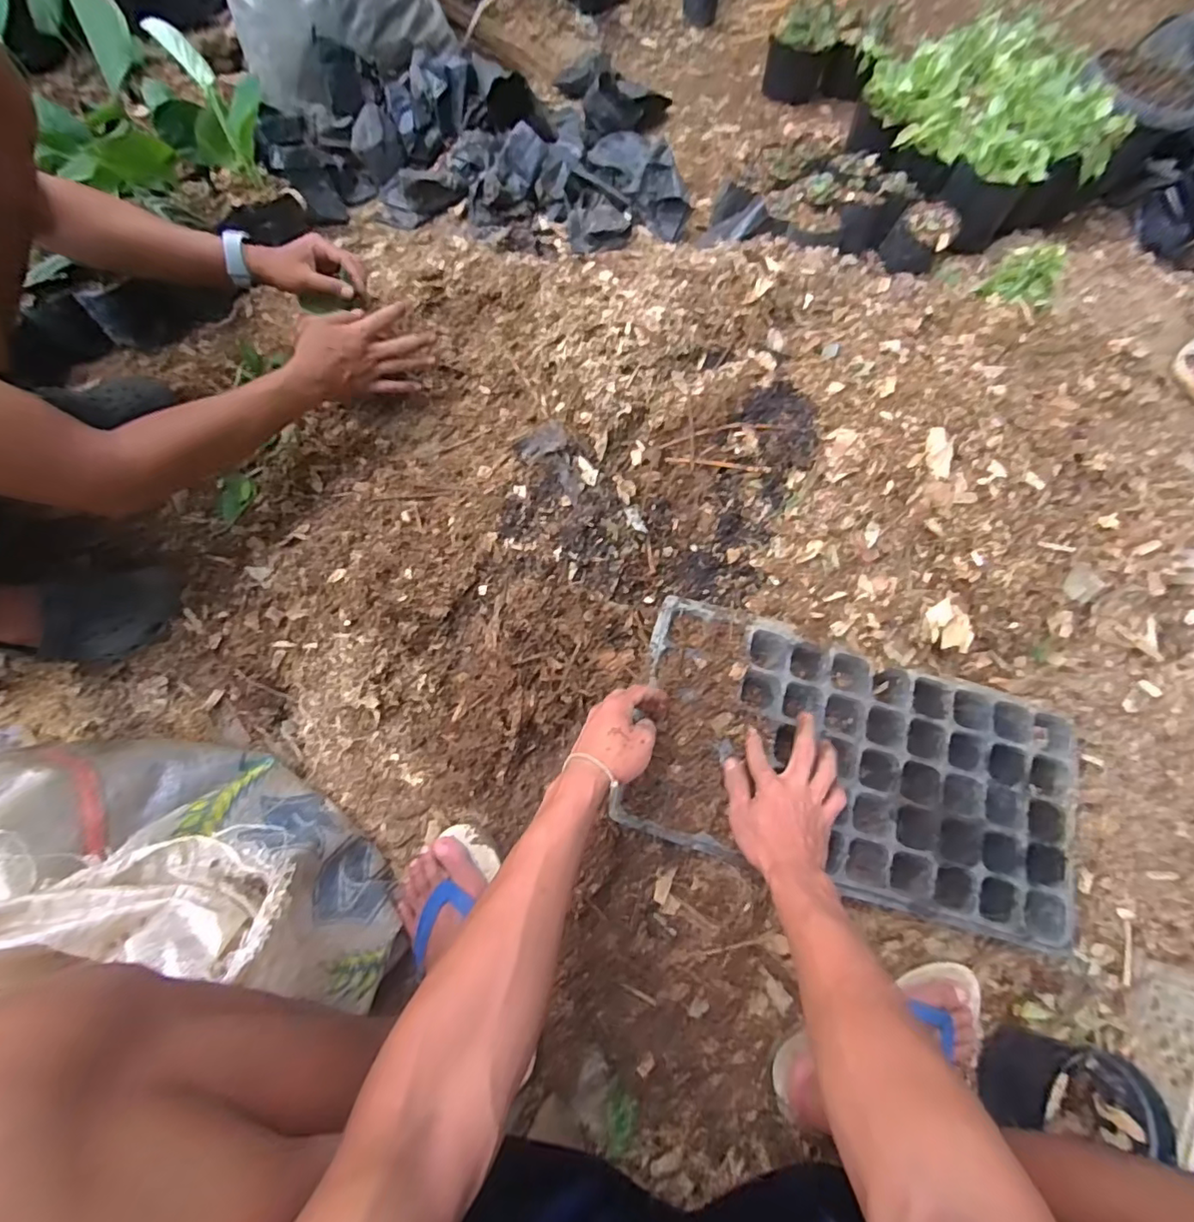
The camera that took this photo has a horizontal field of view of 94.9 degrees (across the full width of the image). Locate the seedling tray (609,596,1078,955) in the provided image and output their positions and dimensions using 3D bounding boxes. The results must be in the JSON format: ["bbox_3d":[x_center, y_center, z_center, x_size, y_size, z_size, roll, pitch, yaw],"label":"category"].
[{"bbox_3d":[0.304,0.187,0.654,0.516,0.060,0.270,16,69,3],"label":"seedling tray"}]

